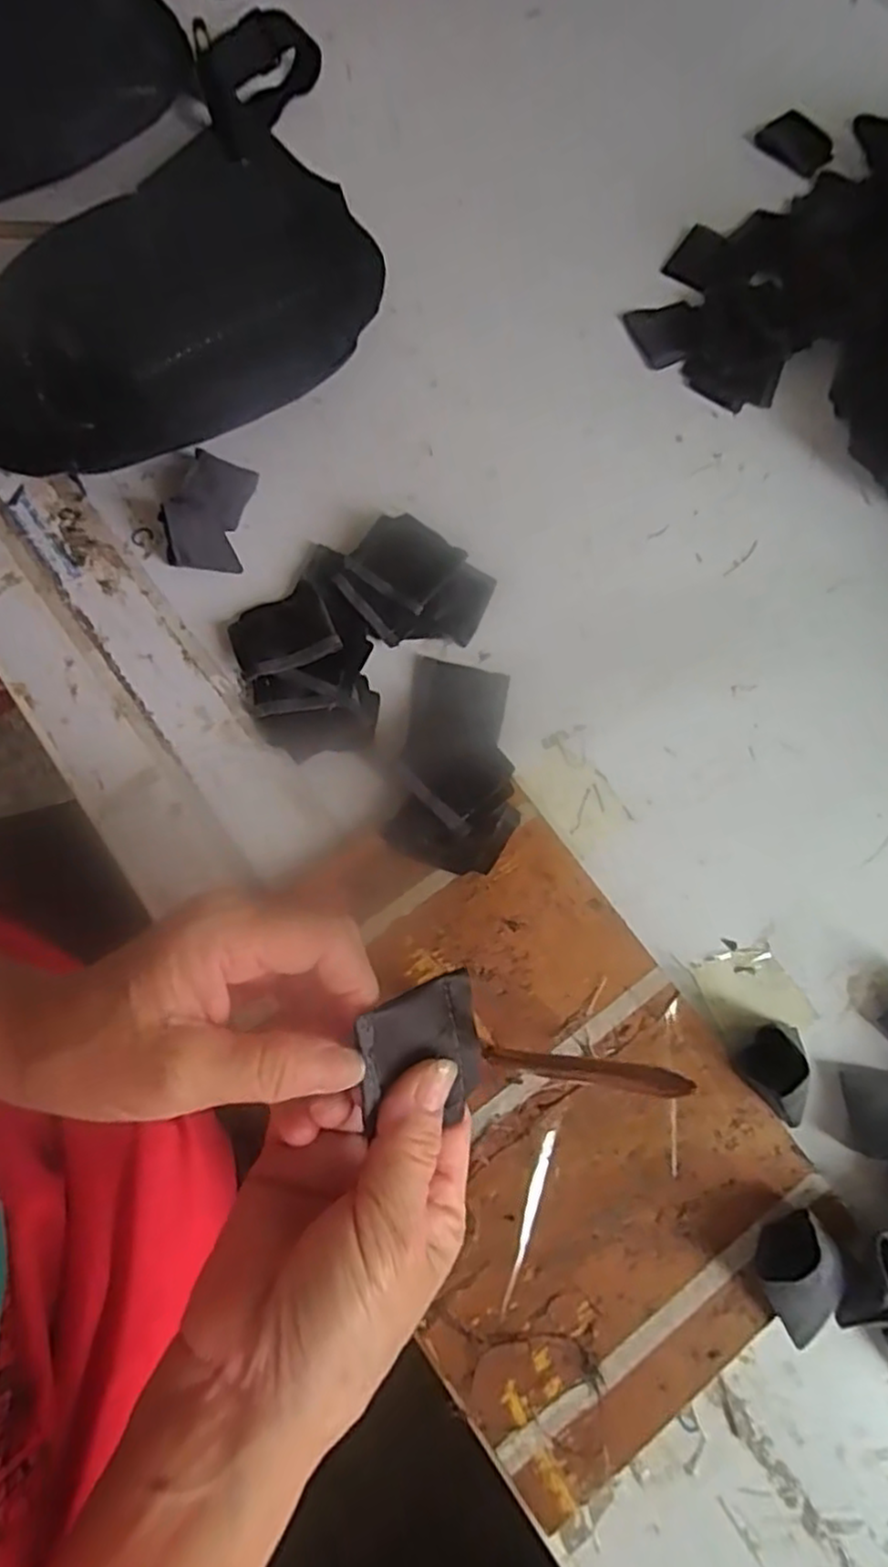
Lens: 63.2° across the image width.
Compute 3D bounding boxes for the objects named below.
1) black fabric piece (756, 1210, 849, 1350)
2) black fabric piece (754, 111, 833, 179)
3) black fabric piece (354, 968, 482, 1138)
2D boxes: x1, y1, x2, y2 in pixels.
[{"bbox_3d":[0.148,0.202,0.294,0.036,0.032,0.041,-37,77,-13],"label":"black fabric piece"},{"bbox_3d":[0.268,-0.485,0.547,0.045,0.005,0.056,-36,77,-13],"label":"black fabric piece"},{"bbox_3d":[-0.007,0.092,0.241,0.047,0.004,0.048,-15,103,-38],"label":"black fabric piece"}]

